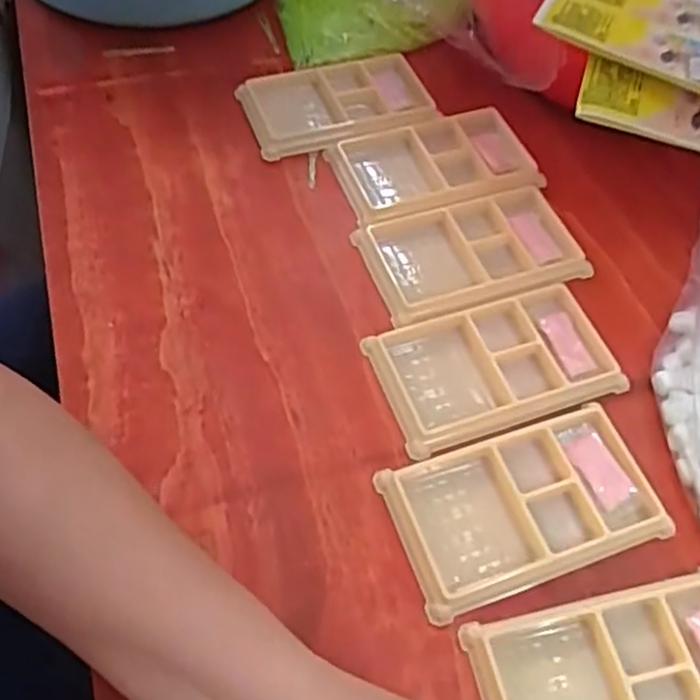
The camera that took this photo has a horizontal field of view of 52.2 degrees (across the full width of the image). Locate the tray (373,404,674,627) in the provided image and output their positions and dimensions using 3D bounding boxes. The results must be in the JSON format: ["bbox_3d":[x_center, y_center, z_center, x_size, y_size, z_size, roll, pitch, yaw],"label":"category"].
[{"bbox_3d":[0.090,0.079,0.371,0.133,0.009,0.077,-16,60,-12],"label":"tray"}]

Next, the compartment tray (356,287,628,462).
[{"bbox_3d":[0.084,0.008,0.417,0.130,0.011,0.077,-17,61,-12],"label":"compartment tray"}]

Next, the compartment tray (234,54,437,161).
[{"bbox_3d":[-0.008,-0.183,0.523,0.131,0.016,0.078,-19,61,-13],"label":"compartment tray"}]

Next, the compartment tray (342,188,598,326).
[{"bbox_3d":[0.077,-0.065,0.461,0.133,0.011,0.085,-14,60,-11],"label":"compartment tray"}]

